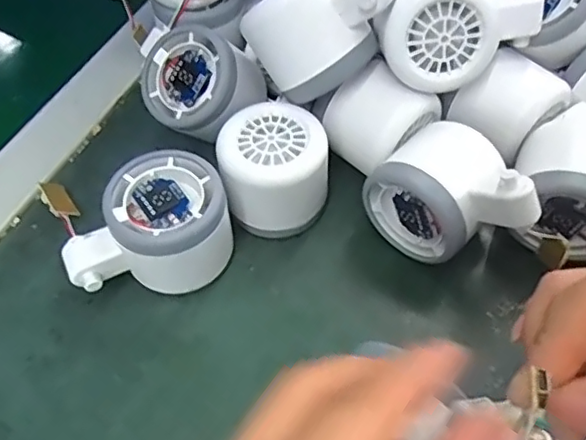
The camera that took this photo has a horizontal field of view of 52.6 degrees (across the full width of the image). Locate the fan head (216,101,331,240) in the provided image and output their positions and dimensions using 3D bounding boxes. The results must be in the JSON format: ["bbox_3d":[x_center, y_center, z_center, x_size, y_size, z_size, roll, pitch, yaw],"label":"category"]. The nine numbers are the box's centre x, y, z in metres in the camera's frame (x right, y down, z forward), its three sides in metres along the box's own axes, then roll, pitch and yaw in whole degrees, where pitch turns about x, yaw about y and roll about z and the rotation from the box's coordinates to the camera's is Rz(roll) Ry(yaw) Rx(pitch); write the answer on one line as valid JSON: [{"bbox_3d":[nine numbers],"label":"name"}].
[{"bbox_3d":[-0.010,-0.023,0.323,0.056,0.056,0.054,-9,54,-6],"label":"fan head"}]

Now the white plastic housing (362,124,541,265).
[{"bbox_3d":[0.083,-0.011,0.305,0.077,0.066,0.055,34,61,23],"label":"white plastic housing"}]

